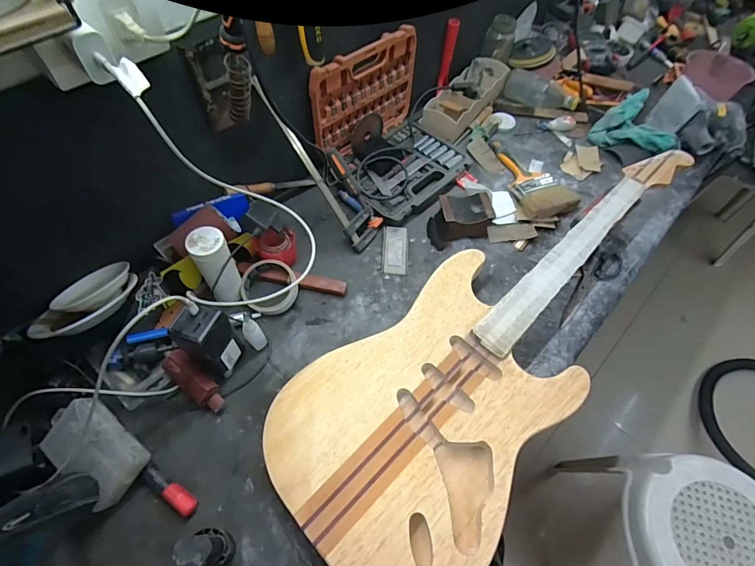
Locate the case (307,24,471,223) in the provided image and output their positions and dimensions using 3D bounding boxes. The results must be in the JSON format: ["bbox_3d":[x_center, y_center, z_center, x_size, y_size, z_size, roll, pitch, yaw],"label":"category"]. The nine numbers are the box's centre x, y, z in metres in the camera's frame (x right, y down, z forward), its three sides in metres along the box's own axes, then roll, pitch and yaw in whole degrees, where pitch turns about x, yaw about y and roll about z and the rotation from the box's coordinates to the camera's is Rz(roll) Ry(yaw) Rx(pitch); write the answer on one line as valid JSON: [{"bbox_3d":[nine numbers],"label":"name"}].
[{"bbox_3d":[0.042,-0.287,0.716,0.211,0.199,0.274,40,64,20],"label":"case"}]

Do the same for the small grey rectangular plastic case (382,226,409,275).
[{"bbox_3d":[0.033,-0.060,0.705,0.045,0.006,0.103,4,58,-1],"label":"small grey rectangular plastic case"}]

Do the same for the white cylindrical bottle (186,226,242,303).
[{"bbox_3d":[-0.237,-0.024,0.576,0.047,0.119,0.056,-20,61,-15],"label":"white cylindrical bottle"}]

